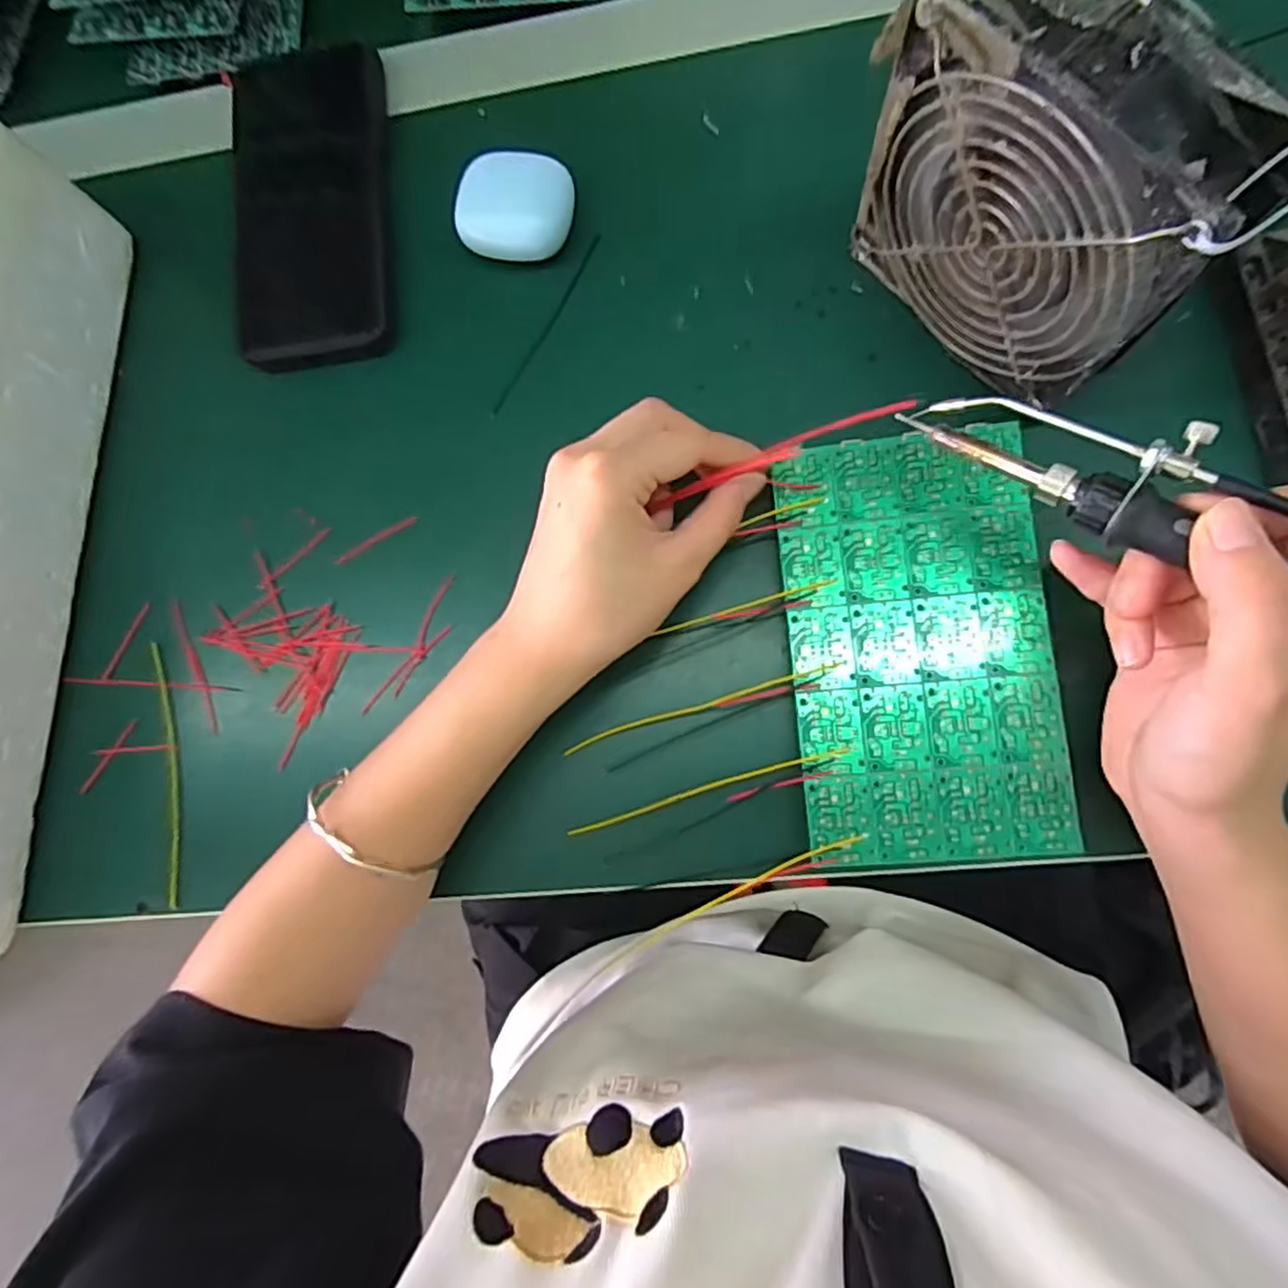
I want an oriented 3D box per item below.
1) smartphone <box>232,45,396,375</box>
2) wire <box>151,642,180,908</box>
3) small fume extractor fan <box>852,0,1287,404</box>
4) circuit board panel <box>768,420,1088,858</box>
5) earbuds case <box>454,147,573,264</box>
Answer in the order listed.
[{"bbox_3d":[-0.167,-0.224,0.348,0.078,0.015,0.175,-7,83,7],"label":"smartphone"},{"bbox_3d":[-0.229,0.062,0.335,0.009,0.004,0.126,-10,83,6],"label":"wire"},{"bbox_3d":[0.140,-0.155,0.250,0.046,0.117,0.124,-43,80,1],"label":"small fume extractor fan"},{"bbox_3d":[0.112,-0.001,0.285,0.101,0.004,0.171,-5,82,7],"label":"circuit board panel"},{"bbox_3d":[-0.061,-0.208,0.331,0.053,0.030,0.040,1,84,8],"label":"earbuds case"}]

